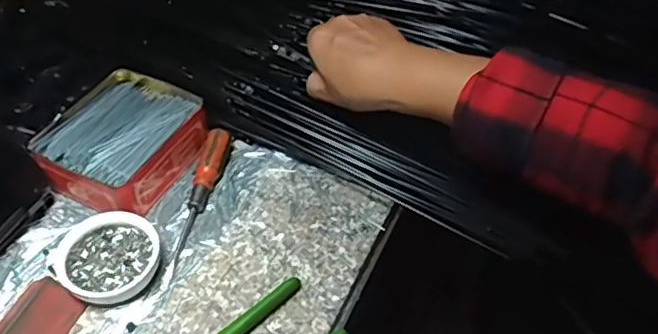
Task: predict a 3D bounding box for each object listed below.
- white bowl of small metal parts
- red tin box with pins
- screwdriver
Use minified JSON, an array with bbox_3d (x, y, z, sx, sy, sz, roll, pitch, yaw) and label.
[{"bbox_3d":[-0.168,0.067,0.450,0.071,0.023,0.075,1,48,-1],"label":"white bowl of small metal parts"},{"bbox_3d":[-0.177,-0.022,0.513,0.105,0.038,0.124,22,51,17],"label":"red tin box with pins"},{"bbox_3d":[-0.109,0.026,0.489,0.020,0.023,0.142,9,48,5],"label":"screwdriver"}]

